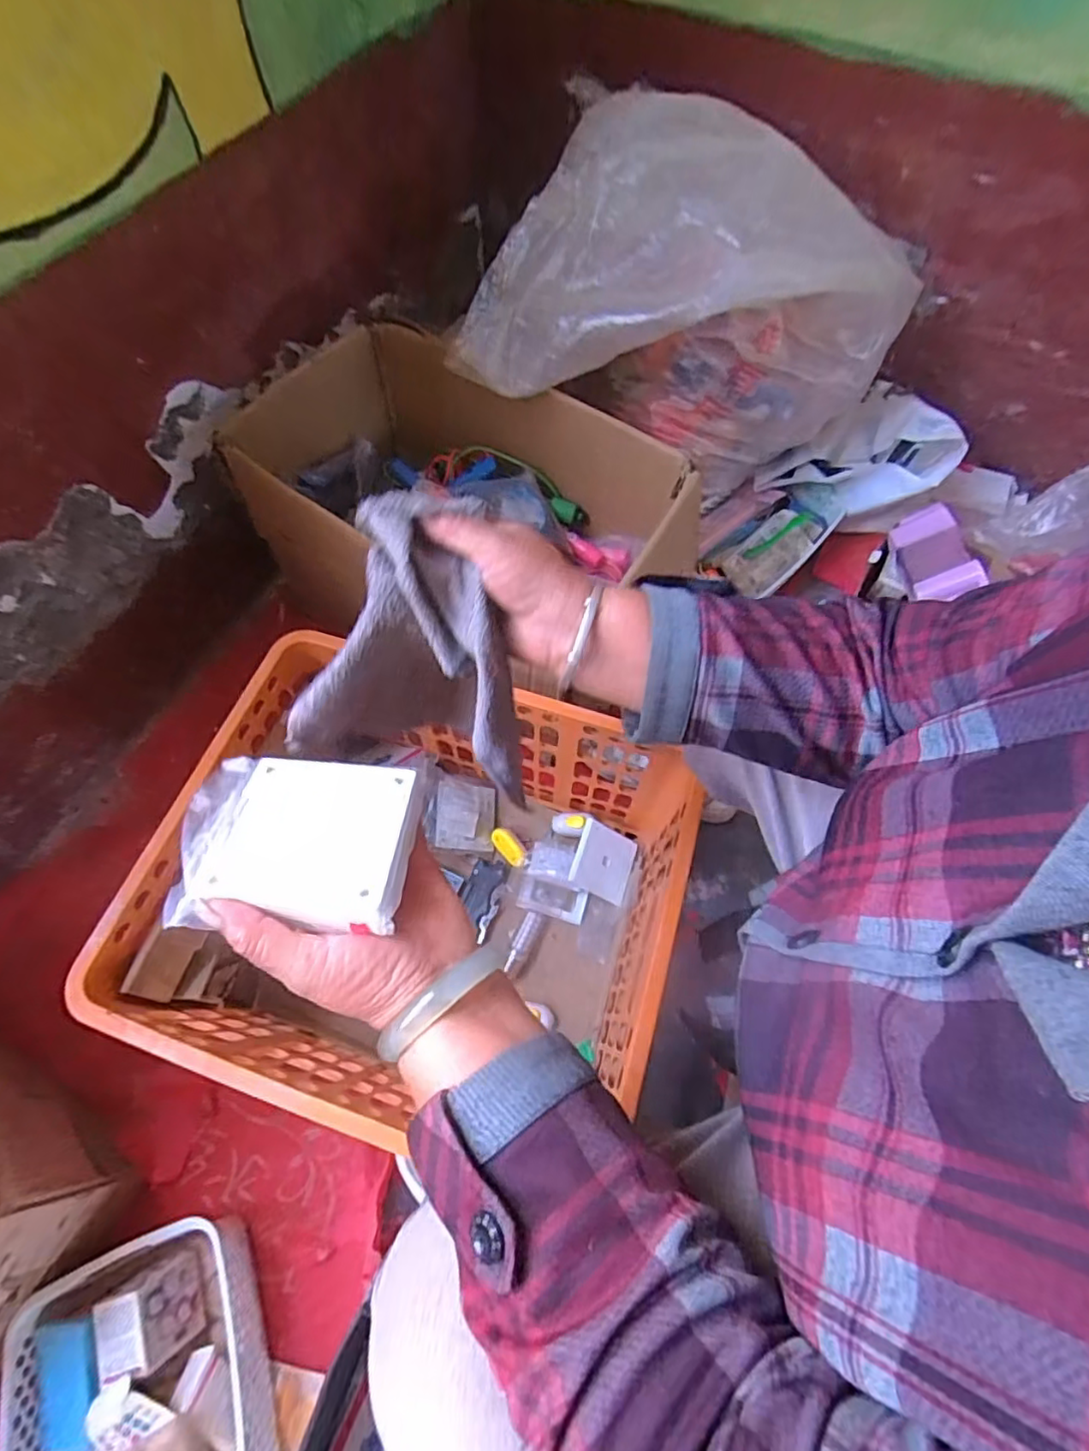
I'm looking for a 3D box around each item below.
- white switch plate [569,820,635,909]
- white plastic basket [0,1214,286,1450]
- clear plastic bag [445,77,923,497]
[{"bbox_3d":[0.078,0.176,0.773,0.092,0.012,0.081,35,66,-28],"label":"white switch plate"},{"bbox_3d":[-0.362,0.643,0.541,0.208,0.085,0.298,-21,66,-10],"label":"white plastic basket"},{"bbox_3d":[0.172,-0.529,0.806,0.536,0.350,0.252,8,64,3],"label":"clear plastic bag"}]

